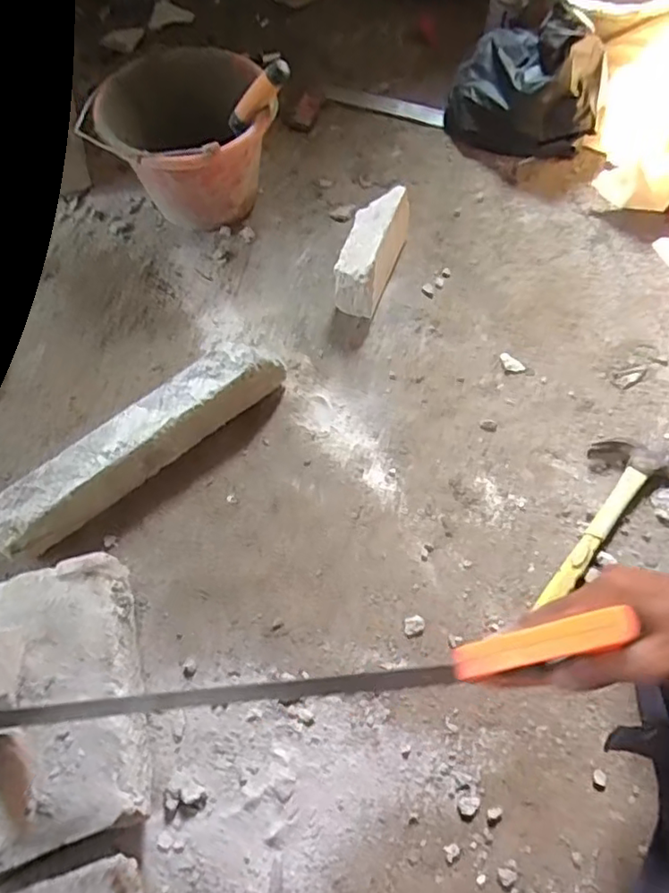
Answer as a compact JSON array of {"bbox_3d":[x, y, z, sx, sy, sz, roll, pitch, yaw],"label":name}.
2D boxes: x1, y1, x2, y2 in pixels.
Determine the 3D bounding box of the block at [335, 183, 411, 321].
[{"bbox_3d":[0.056,-0.279,0.853,0.074,0.081,0.189,10,64,8],"label":"block"}]

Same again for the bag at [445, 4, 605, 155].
[{"bbox_3d":[0.304,-0.594,0.961,0.227,0.161,0.199,9,64,8],"label":"bag"}]

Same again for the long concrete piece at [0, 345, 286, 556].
[{"bbox_3d":[-0.229,-0.002,0.725,0.378,0.082,0.062,-37,67,-15],"label":"long concrete piece"}]

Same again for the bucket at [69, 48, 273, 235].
[{"bbox_3d":[-0.209,-0.438,0.902,0.237,0.176,0.206,5,62,3],"label":"bucket"}]

